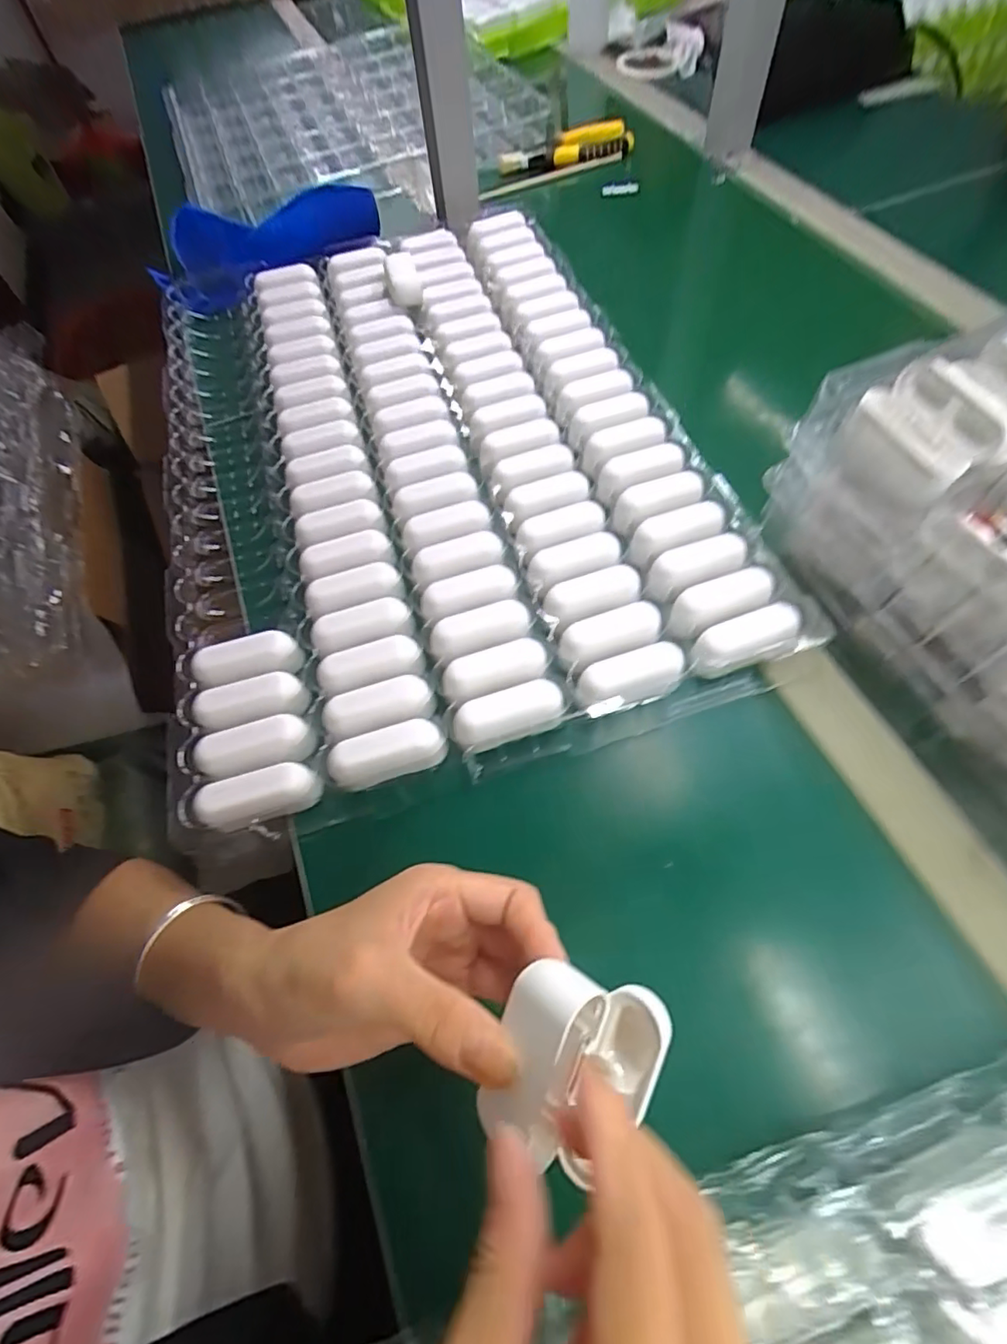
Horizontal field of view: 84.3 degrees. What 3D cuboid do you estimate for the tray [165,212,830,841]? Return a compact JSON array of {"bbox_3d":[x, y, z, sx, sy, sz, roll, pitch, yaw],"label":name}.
[{"bbox_3d":[-0.067,-0.181,0.443,0.371,0.054,0.535,-17,62,-4],"label":"tray"}]

